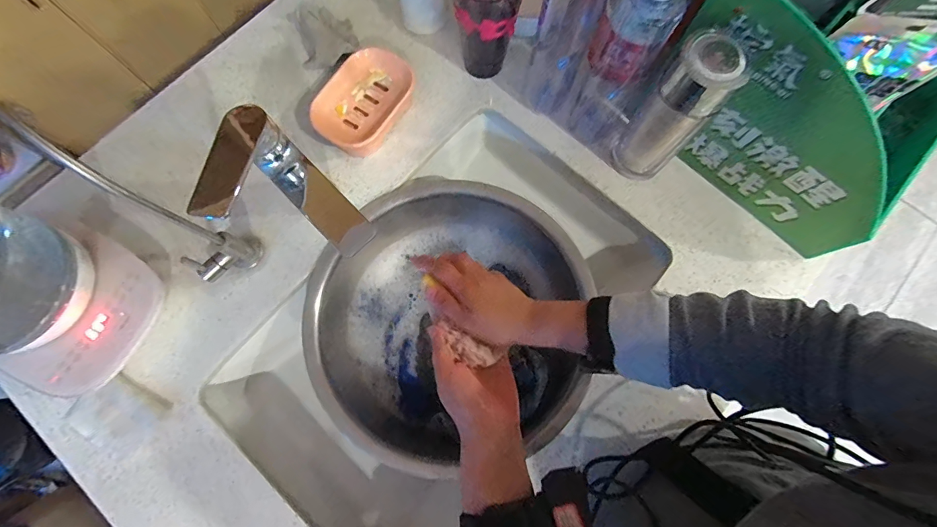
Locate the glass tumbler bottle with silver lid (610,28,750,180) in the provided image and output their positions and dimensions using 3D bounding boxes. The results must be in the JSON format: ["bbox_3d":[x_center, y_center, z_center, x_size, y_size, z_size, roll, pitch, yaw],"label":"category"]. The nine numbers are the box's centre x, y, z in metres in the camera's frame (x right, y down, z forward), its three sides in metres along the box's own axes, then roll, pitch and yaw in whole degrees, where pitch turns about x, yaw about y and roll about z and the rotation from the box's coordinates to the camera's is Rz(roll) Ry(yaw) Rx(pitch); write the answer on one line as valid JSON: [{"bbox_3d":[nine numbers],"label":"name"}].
[{"bbox_3d":[0.230,-0.169,0.465,0.069,0.189,0.067,40,79,9],"label":"glass tumbler bottle with silver lid"}]

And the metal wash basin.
[{"bbox_3d":[-0.027,0.069,0.536,0.334,0.089,0.343,0,76,-1],"label":"metal wash basin"}]

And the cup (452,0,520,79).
[{"bbox_3d":[0.023,-0.312,0.528,0.078,0.135,0.088,13,76,3],"label":"cup"}]

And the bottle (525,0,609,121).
[{"bbox_3d":[0.115,-0.267,0.466,0.069,0.230,0.074,12,76,2],"label":"bottle"}]

